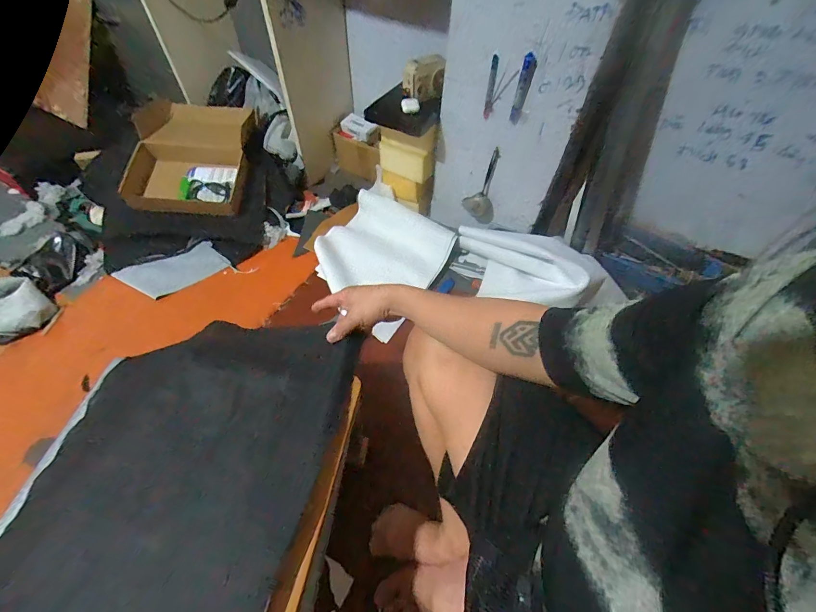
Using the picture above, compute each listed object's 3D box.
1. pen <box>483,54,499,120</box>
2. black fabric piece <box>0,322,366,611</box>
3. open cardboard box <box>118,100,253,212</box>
[{"bbox_3d":[0.186,-0.486,0.795,0.019,0.175,0.022,16,83,9],"label":"pen"},{"bbox_3d":[-0.299,0.245,0.425,0.329,0.059,0.558,11,53,5],"label":"black fabric piece"},{"bbox_3d":[-0.654,-0.464,1.097,0.341,0.090,0.417,3,70,-4],"label":"open cardboard box"}]

